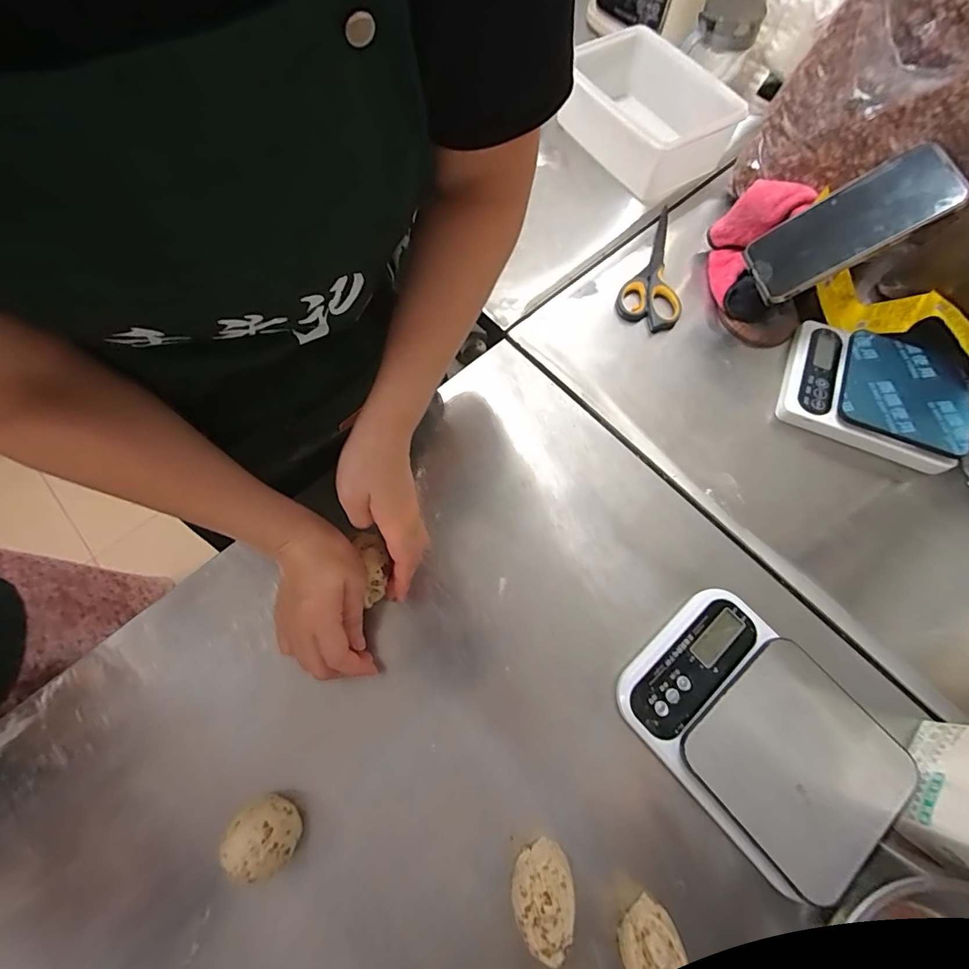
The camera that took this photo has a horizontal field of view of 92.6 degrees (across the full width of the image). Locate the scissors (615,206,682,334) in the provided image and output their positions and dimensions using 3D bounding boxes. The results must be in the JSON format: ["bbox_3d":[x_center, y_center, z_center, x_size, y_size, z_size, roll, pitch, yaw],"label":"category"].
[{"bbox_3d":[0.222,-0.262,0.565,0.071,0.017,0.178,26,69,10],"label":"scissors"}]

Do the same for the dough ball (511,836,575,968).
[{"bbox_3d":[0.041,0.295,0.332,0.044,0.051,0.062,-2,67,-1],"label":"dough ball"}]

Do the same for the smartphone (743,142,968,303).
[{"bbox_3d":[0.349,-0.254,0.453,0.158,0.017,0.084,-25,67,34],"label":"smartphone"}]

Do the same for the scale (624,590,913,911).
[{"bbox_3d":[0.216,0.194,0.371,0.142,0.038,0.189,-38,73,-15],"label":"scale"}]

